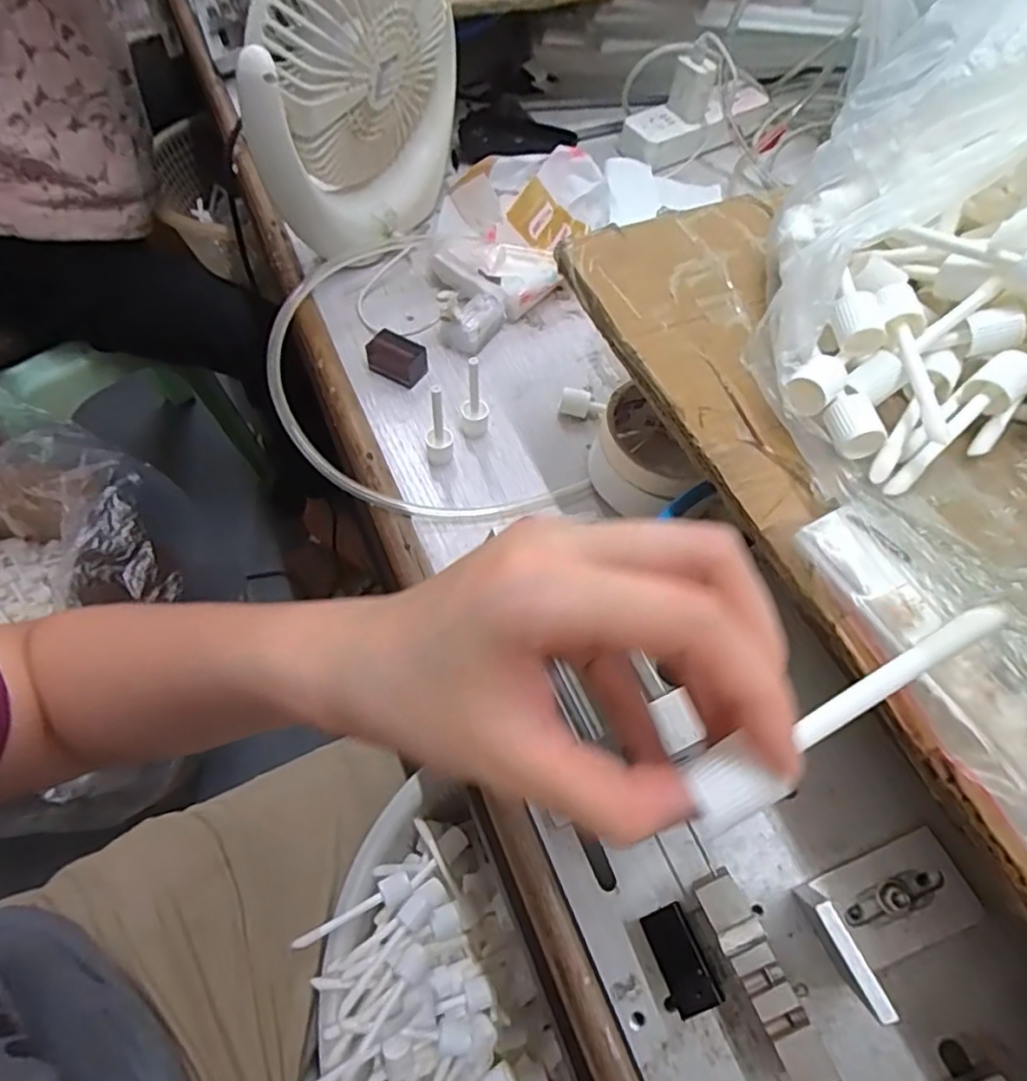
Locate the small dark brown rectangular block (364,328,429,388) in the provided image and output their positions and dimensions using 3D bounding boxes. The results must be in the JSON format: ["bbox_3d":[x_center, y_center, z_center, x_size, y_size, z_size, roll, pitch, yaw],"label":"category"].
[{"bbox_3d":[-0.086,-0.134,0.468,0.039,0.025,0.027,31,63,16],"label":"small dark brown rectangular block"}]

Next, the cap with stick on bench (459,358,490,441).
[{"bbox_3d":[-0.026,-0.094,0.421,0.019,0.056,0.020,1,59,-1],"label":"cap with stick on bench"}]

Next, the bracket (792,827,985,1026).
[{"bbox_3d":[0.141,0.135,0.231,0.061,0.063,0.035,-28,63,4],"label":"bracket"}]

